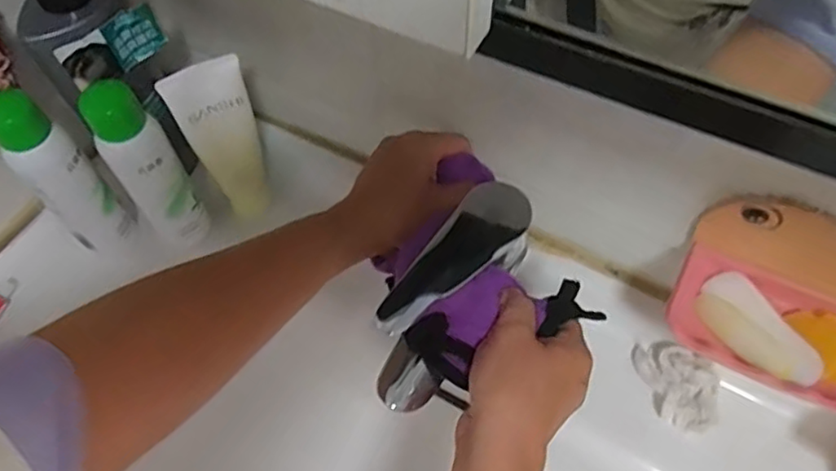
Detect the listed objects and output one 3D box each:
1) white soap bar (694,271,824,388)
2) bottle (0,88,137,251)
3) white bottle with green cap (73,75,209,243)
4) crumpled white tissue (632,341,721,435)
[{"bbox_3d":[0.210,0.060,0.390,0.034,0.015,0.081,-25,61,-13],"label":"white soap bar"},{"bbox_3d":[-0.271,-0.042,0.479,0.037,0.162,0.043,35,66,20],"label":"bottle"},{"bbox_3d":[-0.207,-0.047,0.485,0.047,0.162,0.038,-32,63,-17],"label":"white bottle with green cap"},{"bbox_3d":[0.198,0.108,0.469,0.047,0.034,0.070,-12,59,-6],"label":"crumpled white tissue"}]

